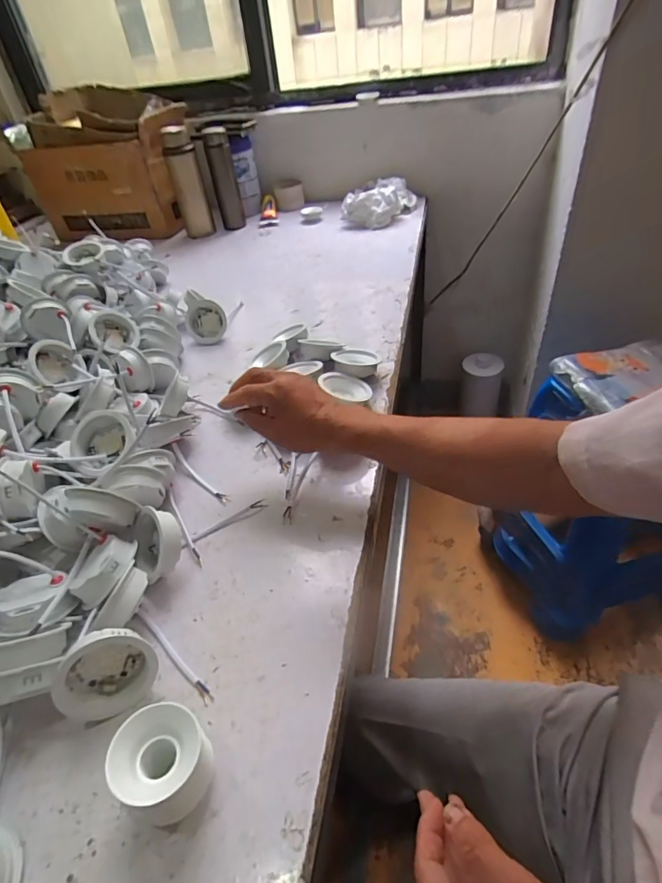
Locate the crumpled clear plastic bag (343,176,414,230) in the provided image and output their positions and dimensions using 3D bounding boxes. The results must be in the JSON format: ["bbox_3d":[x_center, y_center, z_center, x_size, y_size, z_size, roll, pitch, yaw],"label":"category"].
[{"bbox_3d":[0.127,-0.622,1.215,0.147,0.075,0.199,18,47,26],"label":"crumpled clear plastic bag"}]

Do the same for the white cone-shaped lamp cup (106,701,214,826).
[{"bbox_3d":[-0.109,0.218,0.313,0.056,0.062,0.055,-4,43,4],"label":"white cone-shaped lamp cup"}]

